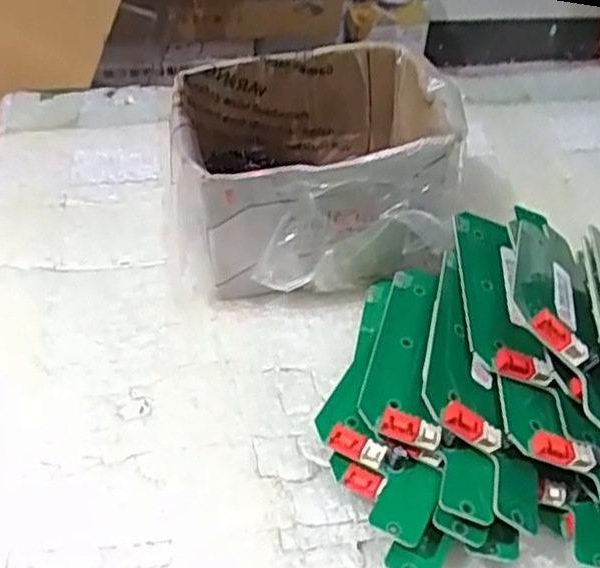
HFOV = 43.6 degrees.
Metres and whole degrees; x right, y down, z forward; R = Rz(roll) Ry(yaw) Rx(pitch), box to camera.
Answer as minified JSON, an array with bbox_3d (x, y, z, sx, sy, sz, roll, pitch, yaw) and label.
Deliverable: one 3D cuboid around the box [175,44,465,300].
[{"bbox_3d":[0.008,-0.055,0.374,0.134,0.077,0.101,-7,49,-9],"label":"box"}]

